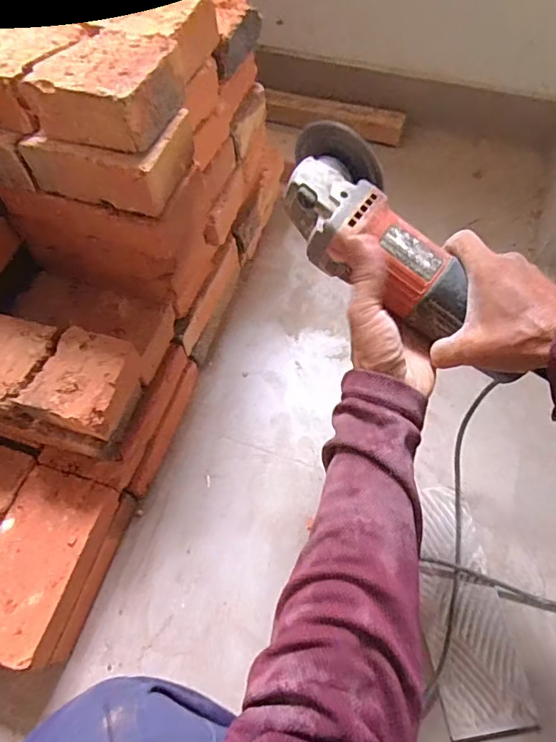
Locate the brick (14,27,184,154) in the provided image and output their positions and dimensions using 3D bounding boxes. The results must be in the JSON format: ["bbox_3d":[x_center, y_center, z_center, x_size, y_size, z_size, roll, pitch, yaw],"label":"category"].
[{"bbox_3d":[-0.145,-0.246,0.429,0.096,0.045,0.098,19,65,11],"label":"brick"}]

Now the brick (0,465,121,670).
[{"bbox_3d":[-0.260,0.208,0.544,0.101,0.041,0.186,14,64,9],"label":"brick"}]

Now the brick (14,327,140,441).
[{"bbox_3d":[-0.207,0.014,0.534,0.091,0.058,0.101,15,64,9],"label":"brick"}]

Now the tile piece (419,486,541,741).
[{"bbox_3d":[0.214,0.268,0.579,0.093,0.016,0.259,-5,63,-1],"label":"tile piece"}]

